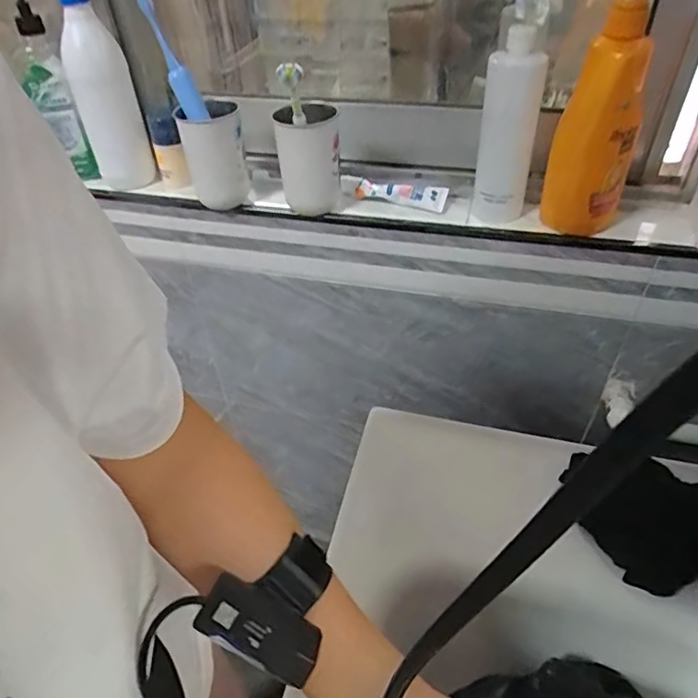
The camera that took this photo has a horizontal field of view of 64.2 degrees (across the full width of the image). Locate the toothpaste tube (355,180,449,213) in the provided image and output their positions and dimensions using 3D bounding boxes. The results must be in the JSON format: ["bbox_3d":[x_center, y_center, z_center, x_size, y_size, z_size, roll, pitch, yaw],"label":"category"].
[{"bbox_3d":[0.069,-0.210,0.742,0.119,0.027,0.029,10,45,14],"label":"toothpaste tube"}]

